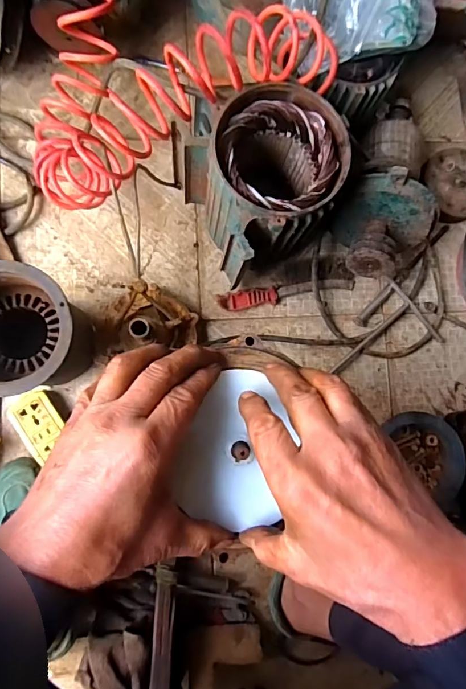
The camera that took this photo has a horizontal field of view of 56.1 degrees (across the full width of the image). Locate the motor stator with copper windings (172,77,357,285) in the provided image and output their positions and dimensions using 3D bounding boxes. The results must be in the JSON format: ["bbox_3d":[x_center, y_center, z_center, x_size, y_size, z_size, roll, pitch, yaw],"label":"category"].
[{"bbox_3d":[0.041,-0.214,0.618,0.179,0.203,0.174,-31,89,-8],"label":"motor stator with copper windings"}]

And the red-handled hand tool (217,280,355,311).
[{"bbox_3d":[0.090,-0.084,0.703,0.224,0.025,0.027,-10,86,-7],"label":"red-handled hand tool"}]

